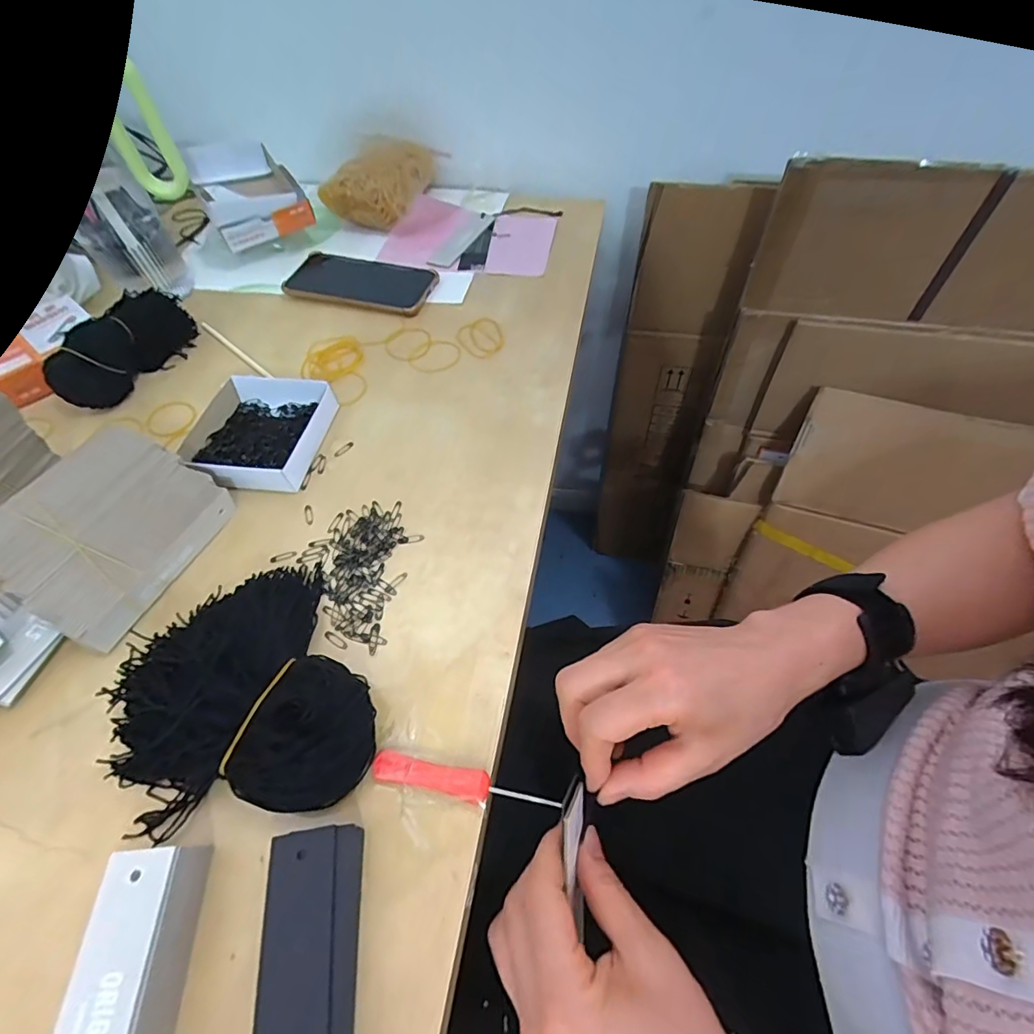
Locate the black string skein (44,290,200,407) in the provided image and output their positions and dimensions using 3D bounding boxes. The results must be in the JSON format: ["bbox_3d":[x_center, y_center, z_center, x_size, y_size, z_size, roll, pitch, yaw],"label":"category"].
[{"bbox_3d":[-0.388,-0.173,0.486,0.052,0.056,0.146,9,55,10],"label":"black string skein"}]

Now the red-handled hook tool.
[{"bbox_3d":[-0.029,0.144,0.265,0.102,0.004,0.015,7,55,9],"label":"red-handled hook tool"}]

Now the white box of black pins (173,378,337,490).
[{"bbox_3d":[-0.226,-0.073,0.422,0.108,0.028,0.111,2,54,5],"label":"white box of black pins"}]

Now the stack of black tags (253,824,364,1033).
[{"bbox_3d":[-0.093,0.213,0.215,0.040,0.019,0.125,-8,54,-2],"label":"stack of black tags"}]

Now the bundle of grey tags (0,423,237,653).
[{"bbox_3d":[-0.289,0.010,0.348,0.104,0.060,0.133,16,57,15],"label":"bundle of grey tags"}]

